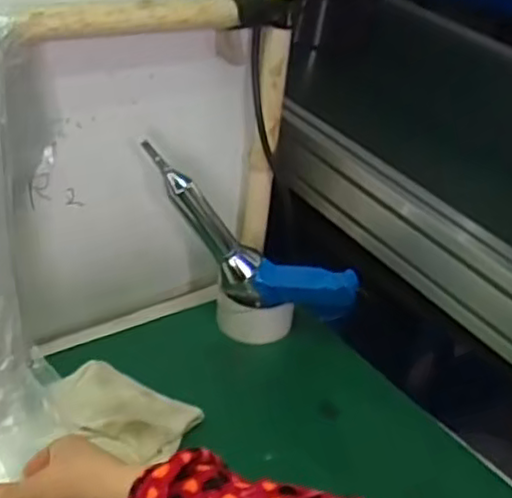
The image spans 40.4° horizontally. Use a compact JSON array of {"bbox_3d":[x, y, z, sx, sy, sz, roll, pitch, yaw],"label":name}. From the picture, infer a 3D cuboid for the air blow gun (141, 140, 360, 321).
[{"bbox_3d":[-0.019,-0.008,0.709,0.255,0.112,0.056,36,31,-11],"label":"air blow gun"}]

